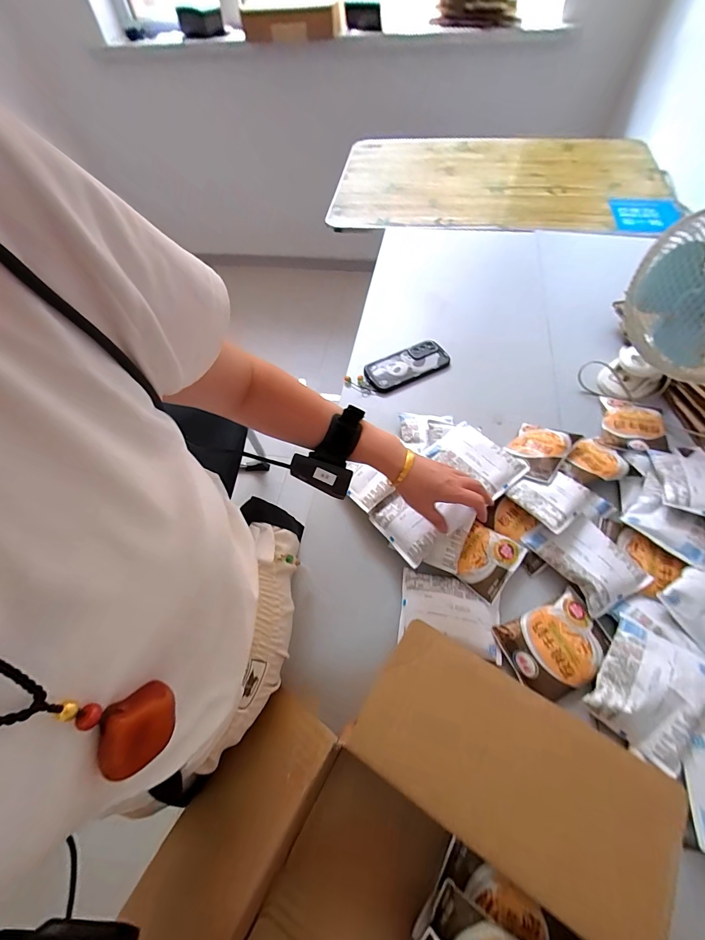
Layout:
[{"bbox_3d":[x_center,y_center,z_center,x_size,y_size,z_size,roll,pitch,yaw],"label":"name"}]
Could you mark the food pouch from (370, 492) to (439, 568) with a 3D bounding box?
[{"bbox_3d":[0.071,0.080,0.515,0.054,0.020,0.107,-46,55,3],"label":"food pouch"}]

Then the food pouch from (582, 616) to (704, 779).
[{"bbox_3d":[0.330,0.242,0.403,0.087,0.031,0.123,35,68,21],"label":"food pouch"}]

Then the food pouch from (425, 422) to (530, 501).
[{"bbox_3d":[0.192,-0.018,0.555,0.084,0.015,0.126,-42,66,-18],"label":"food pouch"}]

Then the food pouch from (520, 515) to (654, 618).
[{"bbox_3d":[0.311,0.114,0.480,0.103,0.016,0.123,-23,61,-10],"label":"food pouch"}]

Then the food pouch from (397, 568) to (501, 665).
[{"bbox_3d":[0.127,0.184,0.473,0.127,0.010,0.088,10,61,9],"label":"food pouch"}]

